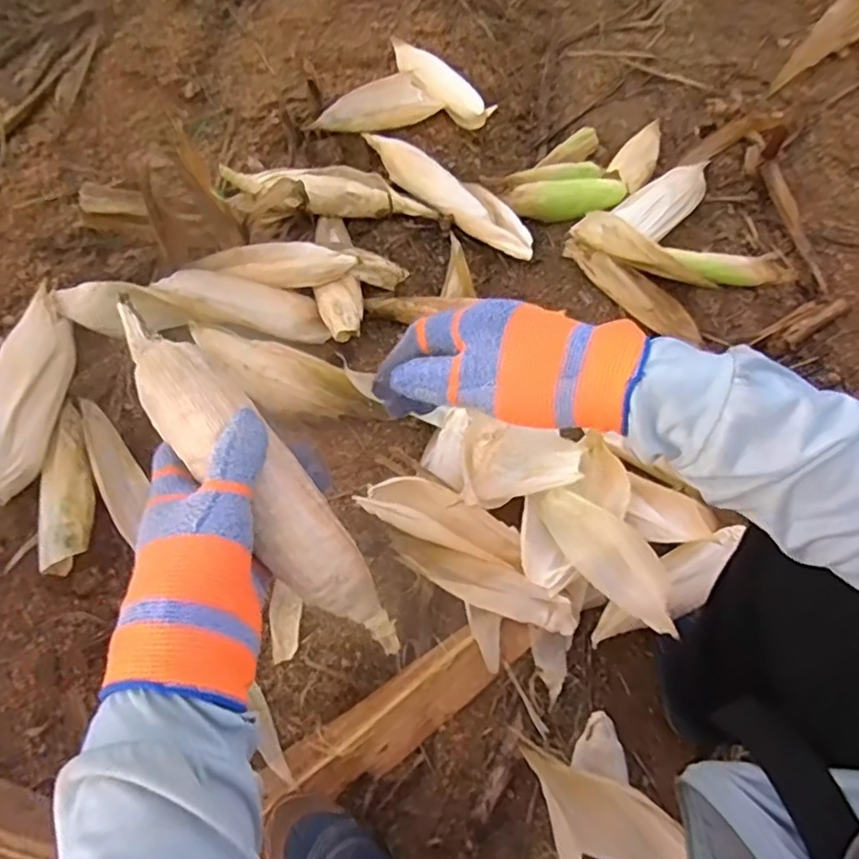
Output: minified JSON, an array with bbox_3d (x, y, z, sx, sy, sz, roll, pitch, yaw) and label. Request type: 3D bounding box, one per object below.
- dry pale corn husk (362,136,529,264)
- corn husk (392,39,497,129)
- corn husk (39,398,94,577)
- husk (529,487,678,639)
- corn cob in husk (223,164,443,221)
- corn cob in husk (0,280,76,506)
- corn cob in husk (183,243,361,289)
[{"bbox_3d":[0.026,-0.351,0.941,0.309,0.042,0.055,35,70,12],"label":"dry pale corn husk"},{"bbox_3d":[0.007,-0.572,1.048,0.054,0.058,0.243,-39,74,-16],"label":"corn husk"},{"bbox_3d":[-0.406,0.064,0.726,0.058,0.039,0.193,-10,68,-6],"label":"corn husk"},{"bbox_3d":[0.199,0.138,0.702,0.065,0.045,0.209,-29,44,-13],"label":"husk"},{"bbox_3d":[-0.139,-0.336,0.934,0.290,0.064,0.074,-4,67,-4],"label":"corn cob in husk"},{"bbox_3d":[-0.462,-0.048,0.739,0.059,0.059,0.255,4,67,0],"label":"corn cob in husk"},{"bbox_3d":[-0.196,-0.208,0.838,0.200,0.056,0.046,2,67,-1],"label":"corn cob in husk"}]

